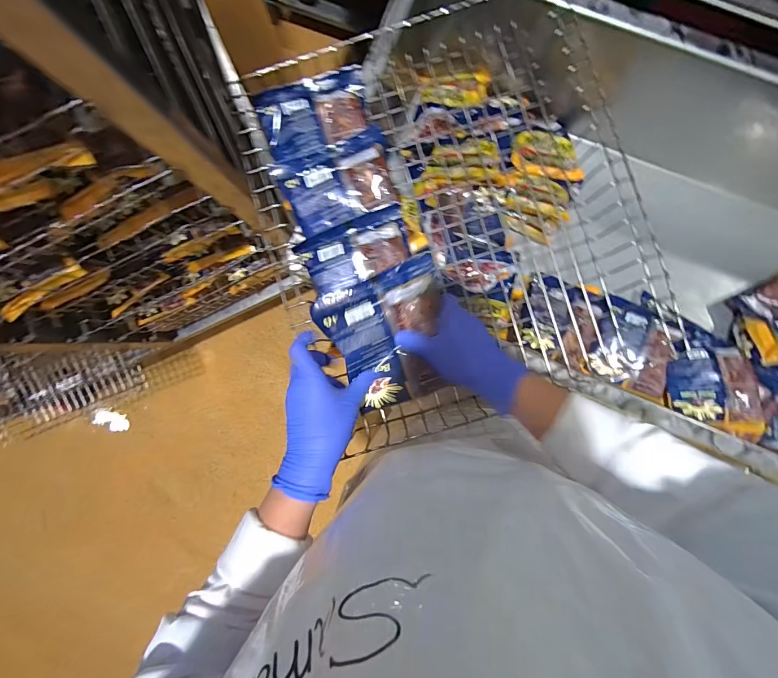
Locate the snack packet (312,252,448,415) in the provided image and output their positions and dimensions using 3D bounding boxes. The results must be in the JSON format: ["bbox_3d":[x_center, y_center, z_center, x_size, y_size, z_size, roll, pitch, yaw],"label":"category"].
[{"bbox_3d":[0.006,-0.002,0.392,0.138,0.022,0.138,-23,88,2],"label":"snack packet"}]

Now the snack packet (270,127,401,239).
[{"bbox_3d":[-0.061,-0.198,0.453,0.140,0.028,0.097,-20,88,2],"label":"snack packet"}]

